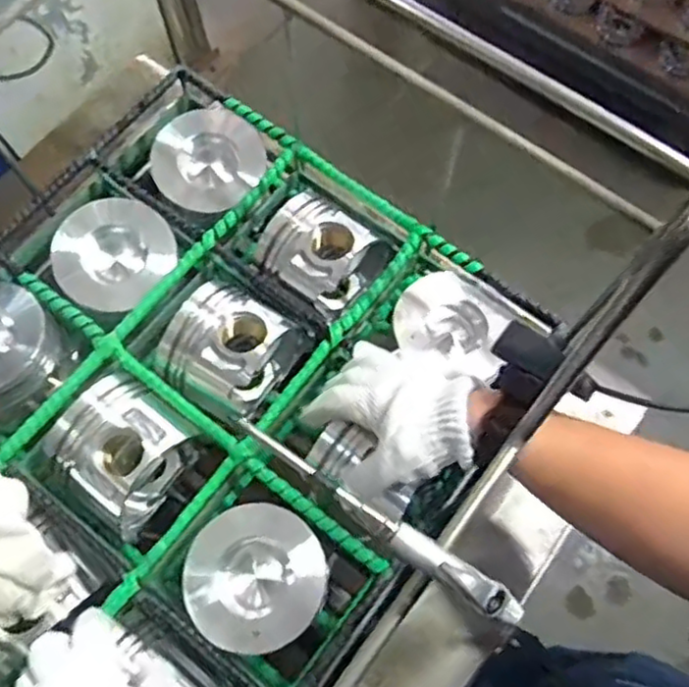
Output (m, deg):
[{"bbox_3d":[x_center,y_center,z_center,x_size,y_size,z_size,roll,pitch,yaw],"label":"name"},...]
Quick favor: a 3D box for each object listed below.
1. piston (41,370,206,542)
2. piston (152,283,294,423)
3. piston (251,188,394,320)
[{"bbox_3d":[-0.190,0.093,0.583,0.108,0.085,0.104,35,76,12],"label":"piston"},{"bbox_3d":[-0.108,0.008,0.615,0.098,0.086,0.109,27,74,10],"label":"piston"},{"bbox_3d":[-0.021,-0.080,0.649,0.111,0.084,0.092,38,77,13],"label":"piston"}]

